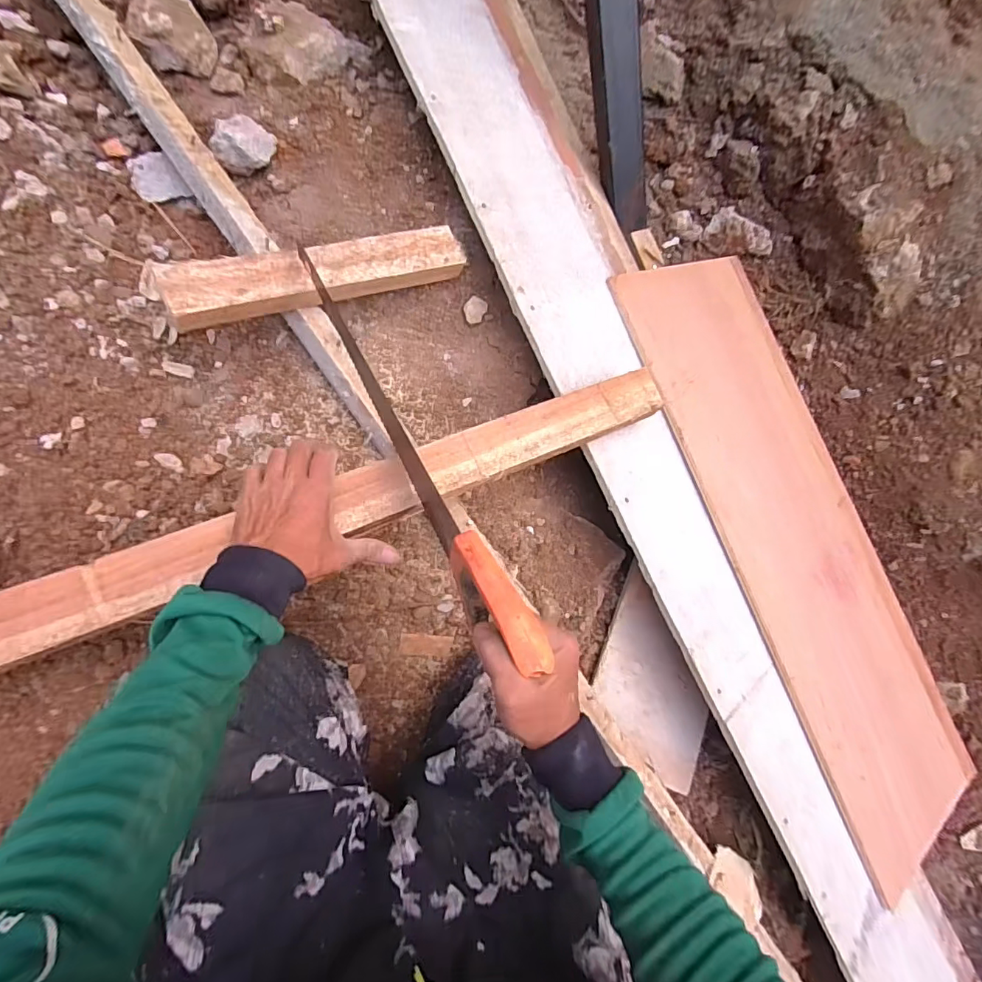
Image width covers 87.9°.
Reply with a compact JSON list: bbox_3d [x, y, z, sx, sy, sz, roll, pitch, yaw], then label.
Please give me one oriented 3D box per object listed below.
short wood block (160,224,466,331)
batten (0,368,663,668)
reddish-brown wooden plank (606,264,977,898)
[{"bbox_3d":[-0.196,-0.260,0.611,0.347,0.027,0.064,-22,91,-24],"label":"short wood block"},{"bbox_3d":[-0.366,0.100,0.418,1.303,0.031,0.069,-21,91,-20],"label":"batten"},{"bbox_3d":[0.484,0.078,0.779,0.335,0.017,0.923,-21,88,-28],"label":"reddish-brown wooden plank"}]

